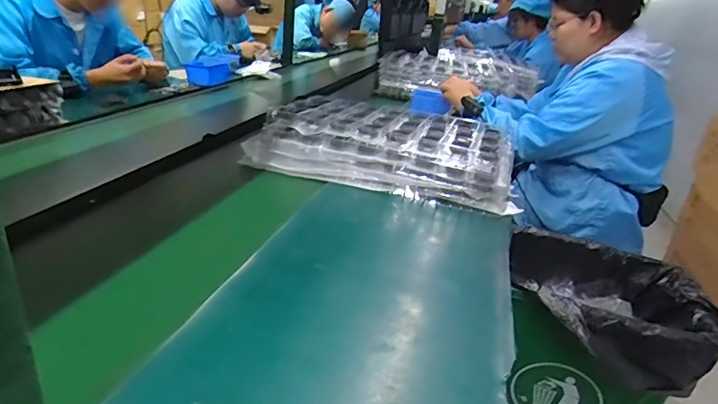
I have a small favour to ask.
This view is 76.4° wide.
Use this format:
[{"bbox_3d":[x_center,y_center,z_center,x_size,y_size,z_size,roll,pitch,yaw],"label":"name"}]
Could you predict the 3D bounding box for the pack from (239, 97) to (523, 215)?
[{"bbox_3d":[0.051,-0.125,1.004,0.546,0.094,0.296,10,25,6],"label":"pack"}]

